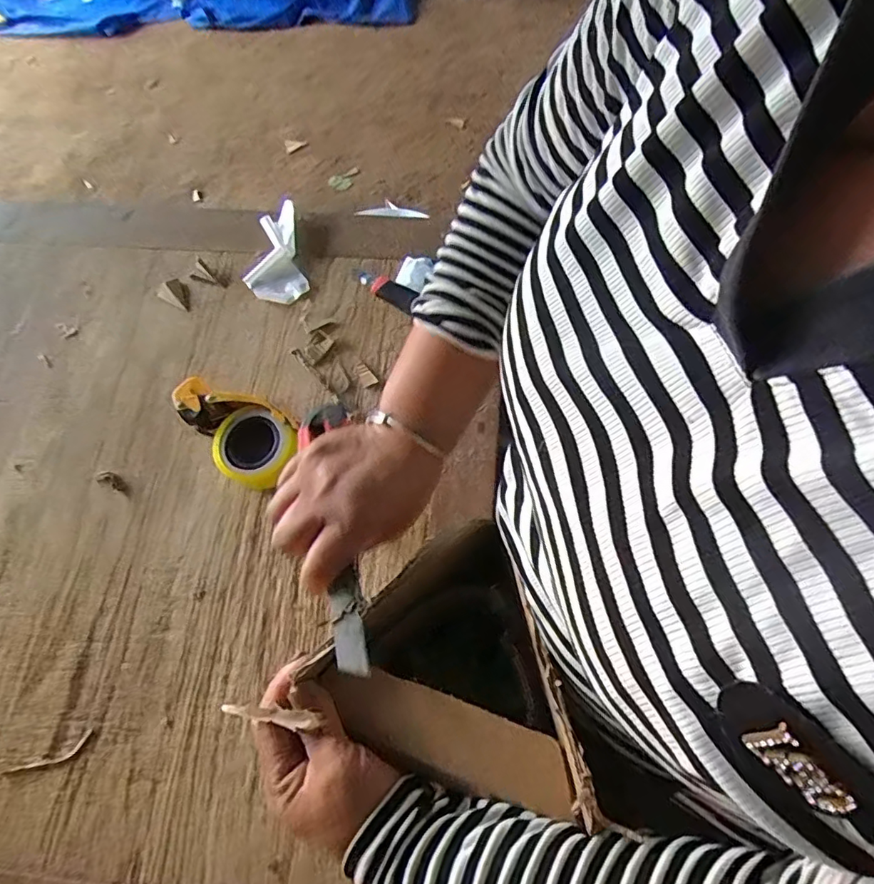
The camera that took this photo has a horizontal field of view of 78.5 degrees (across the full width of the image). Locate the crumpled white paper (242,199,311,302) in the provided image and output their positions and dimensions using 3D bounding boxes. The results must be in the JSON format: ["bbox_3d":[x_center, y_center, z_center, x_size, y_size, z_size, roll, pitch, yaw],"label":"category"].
[{"bbox_3d":[-0.254,-0.290,0.823,0.090,0.029,0.158,-12,72,-5],"label":"crumpled white paper"}]

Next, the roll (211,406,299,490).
[{"bbox_3d":[-0.239,0.009,0.699,0.098,0.058,0.094,0,68,1],"label":"roll"}]

